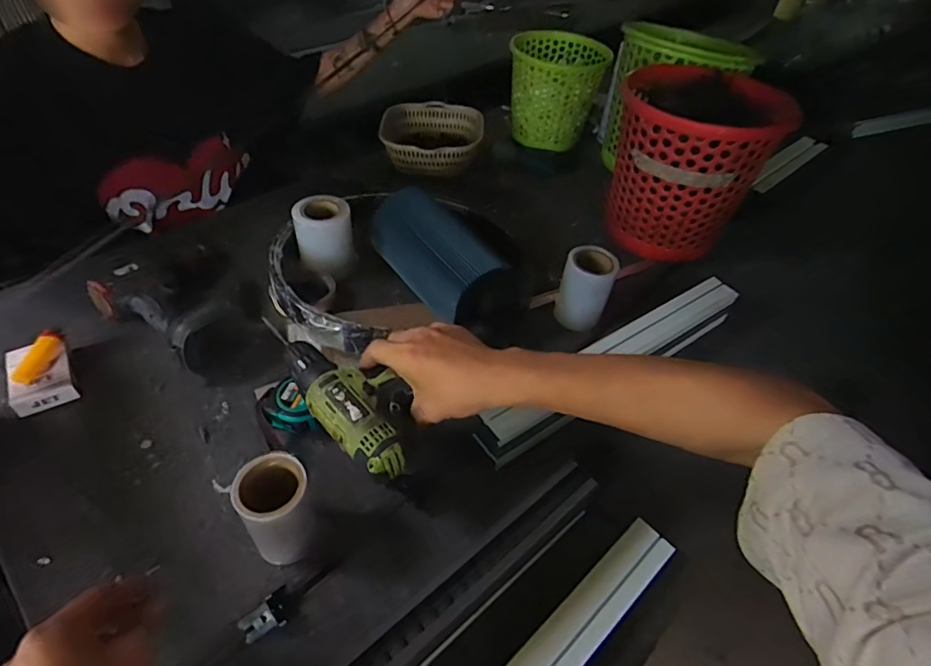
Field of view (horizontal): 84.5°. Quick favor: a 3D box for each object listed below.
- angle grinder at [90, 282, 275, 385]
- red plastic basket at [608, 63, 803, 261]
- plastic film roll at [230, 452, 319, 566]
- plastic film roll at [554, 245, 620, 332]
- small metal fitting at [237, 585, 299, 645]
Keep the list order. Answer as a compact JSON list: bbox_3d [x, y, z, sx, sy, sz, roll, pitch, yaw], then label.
[{"bbox_3d":[-0.355,-0.030,0.654,0.237,0.072,0.119,28,50,19],"label":"angle grinder"},{"bbox_3d":[0.347,-0.267,0.832,0.234,0.237,0.234,35,53,25],"label":"red plastic basket"},{"bbox_3d":[-0.169,0.166,0.469,0.057,0.107,0.057,3,47,-3],"label":"plastic film roll"},{"bbox_3d":[0.166,-0.063,0.710,0.066,0.097,0.066,3,47,-3],"label":"plastic film roll"},{"bbox_3d":[-0.171,0.245,0.445,0.047,0.015,0.027,-26,54,-27],"label":"small metal fitting"}]

